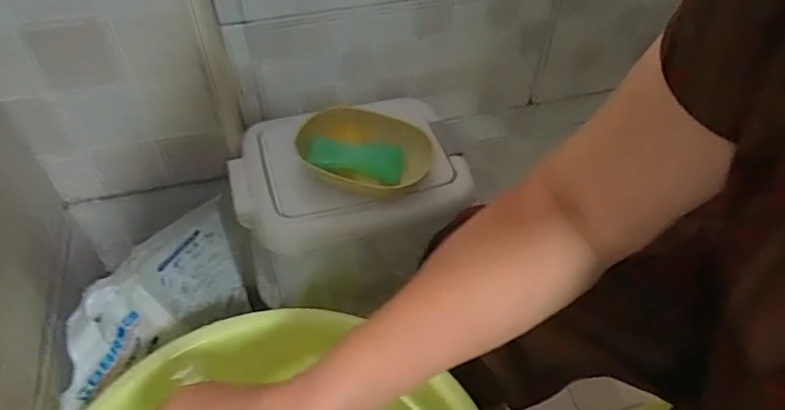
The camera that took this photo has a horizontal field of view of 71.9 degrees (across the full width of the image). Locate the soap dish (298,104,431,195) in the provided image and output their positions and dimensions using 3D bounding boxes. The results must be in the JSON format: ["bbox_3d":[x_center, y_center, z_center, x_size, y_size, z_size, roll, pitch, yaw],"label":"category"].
[{"bbox_3d":[-0.029,-0.063,0.592,0.140,0.034,0.099,5,47,4],"label":"soap dish"}]

